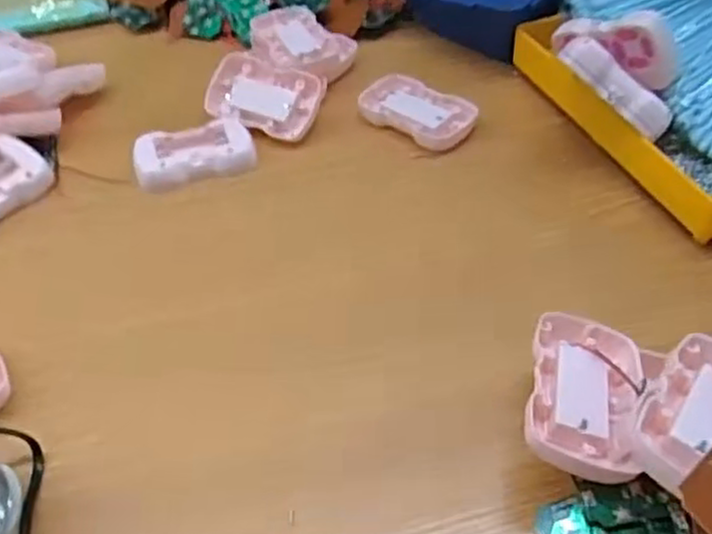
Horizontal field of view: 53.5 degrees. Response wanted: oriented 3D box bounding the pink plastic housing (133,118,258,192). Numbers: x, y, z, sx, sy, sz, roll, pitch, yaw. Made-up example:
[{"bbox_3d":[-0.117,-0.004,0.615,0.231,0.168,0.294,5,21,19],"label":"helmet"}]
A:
[{"bbox_3d":[-0.118,-0.083,0.520,0.085,0.022,0.048,-12,48,-10],"label":"pink plastic housing"}]

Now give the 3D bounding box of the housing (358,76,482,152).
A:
[{"bbox_3d":[0.048,-0.121,0.550,0.090,0.011,0.056,29,54,25],"label":"housing"}]

